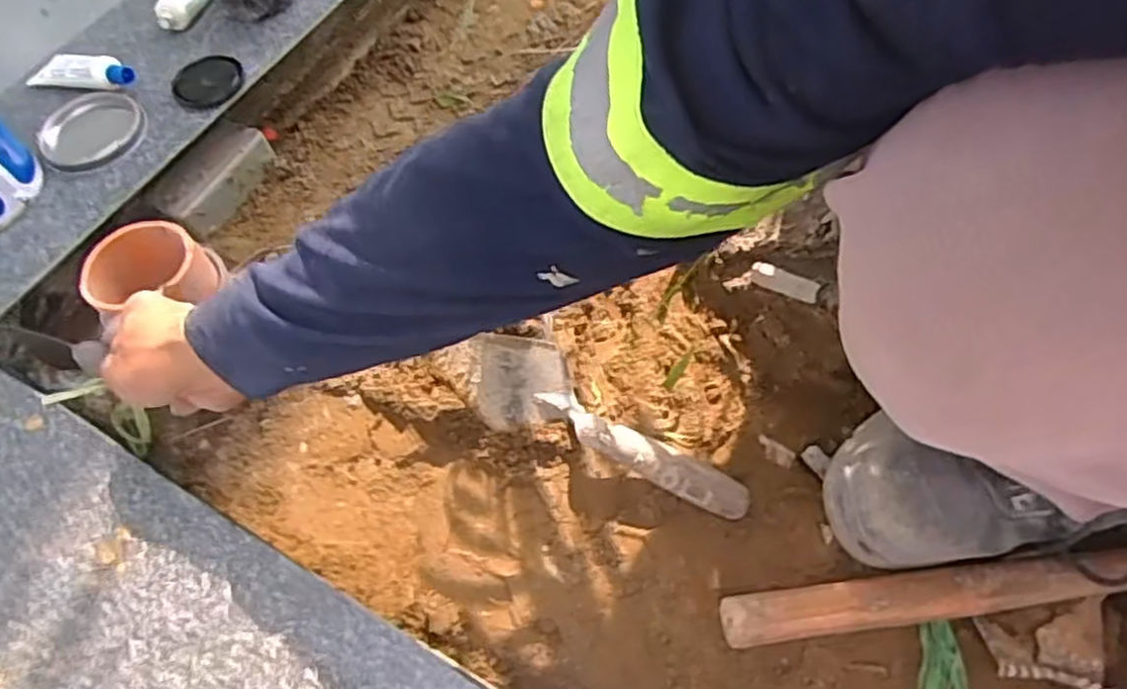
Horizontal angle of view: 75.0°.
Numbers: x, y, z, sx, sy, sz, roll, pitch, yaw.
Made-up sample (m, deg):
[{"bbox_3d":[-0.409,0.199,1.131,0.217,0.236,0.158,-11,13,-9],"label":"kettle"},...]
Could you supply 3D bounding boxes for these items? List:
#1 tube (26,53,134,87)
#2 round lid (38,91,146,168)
[{"bbox_3d":[-0.451,-0.256,0.687,0.102,0.022,0.032,8,59,11],"label":"tube"},{"bbox_3d":[-0.420,-0.192,0.654,0.084,0.012,0.094,-28,59,-11],"label":"round lid"}]

